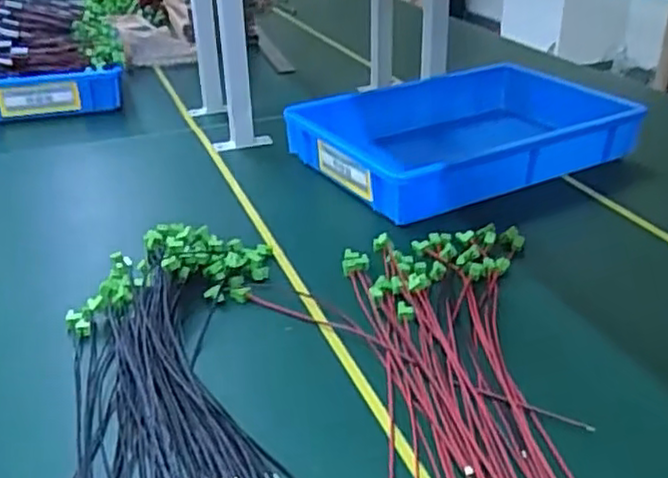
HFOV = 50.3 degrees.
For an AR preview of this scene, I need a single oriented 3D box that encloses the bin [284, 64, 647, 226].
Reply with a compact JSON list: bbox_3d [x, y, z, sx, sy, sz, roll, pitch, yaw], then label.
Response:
[{"bbox_3d":[0.188,-0.153,1.032,0.449,0.085,0.283,-17,32,-26],"label":"bin"}]

